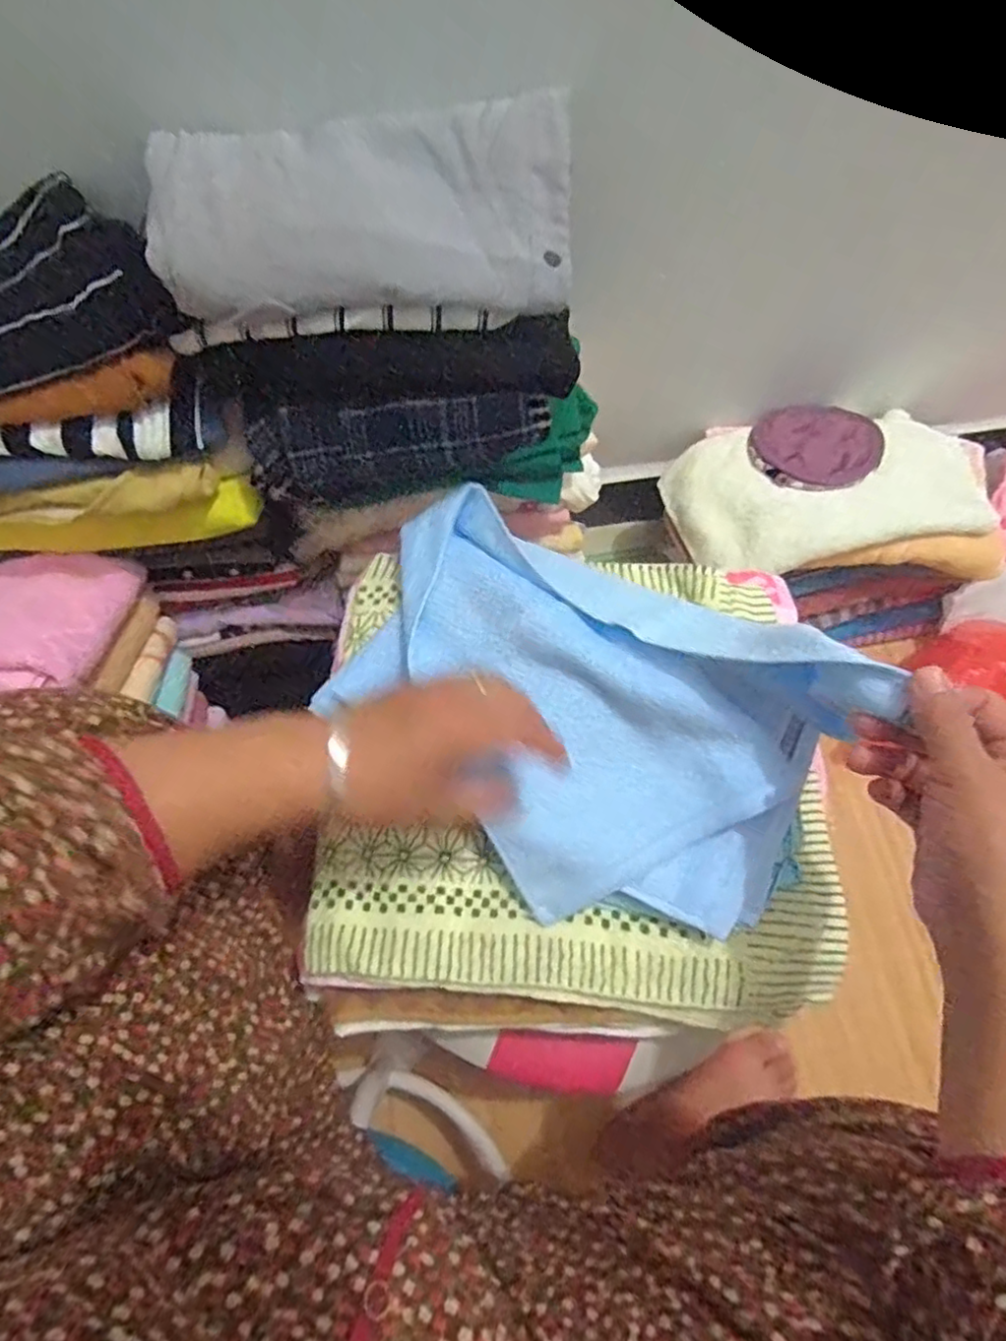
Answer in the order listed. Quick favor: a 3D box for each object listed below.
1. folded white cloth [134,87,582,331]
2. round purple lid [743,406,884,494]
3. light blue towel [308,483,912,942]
[{"bbox_3d":[-0.086,-0.300,0.419,0.257,0.072,0.101,-7,70,-1],"label":"folded white cloth"},{"bbox_3d":[0.355,-0.256,0.726,0.132,0.025,0.137,-1,70,1],"label":"round purple lid"},{"bbox_3d":[0.041,0.014,0.406,0.332,0.134,0.213,32,74,12],"label":"light blue towel"}]

